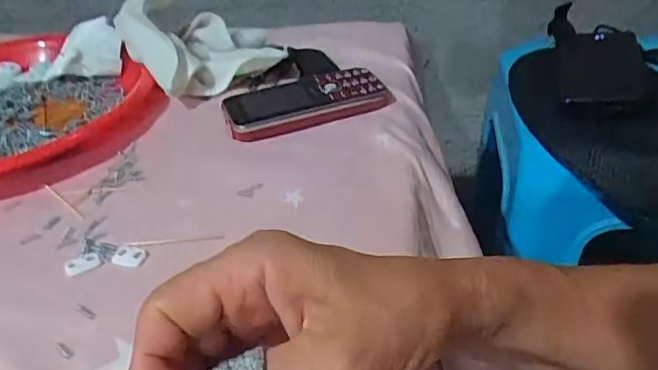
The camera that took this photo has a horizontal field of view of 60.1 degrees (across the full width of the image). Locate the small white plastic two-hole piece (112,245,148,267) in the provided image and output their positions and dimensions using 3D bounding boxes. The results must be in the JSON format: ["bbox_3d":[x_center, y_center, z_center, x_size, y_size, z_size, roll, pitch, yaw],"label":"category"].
[{"bbox_3d":[-0.113,0.040,0.321,0.020,0.004,0.013,11,39,20],"label":"small white plastic two-hole piece"}]

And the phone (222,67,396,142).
[{"bbox_3d":[-0.018,-0.065,0.436,0.124,0.016,0.055,-17,38,-16],"label":"phone"}]

